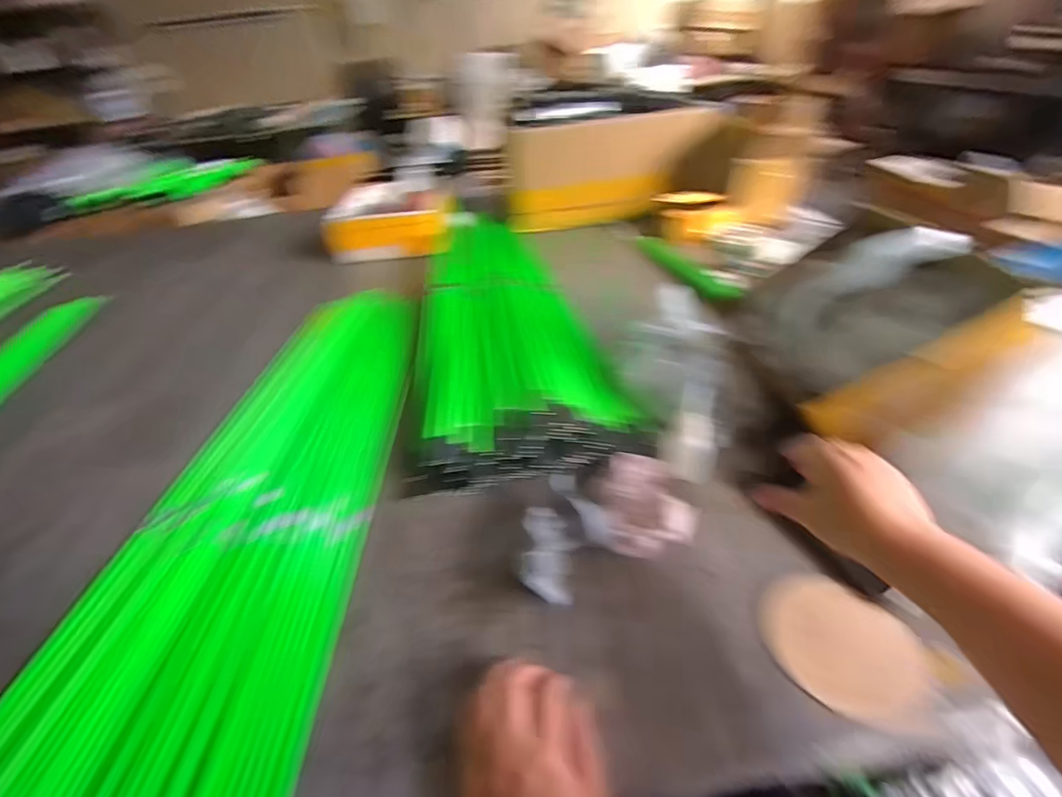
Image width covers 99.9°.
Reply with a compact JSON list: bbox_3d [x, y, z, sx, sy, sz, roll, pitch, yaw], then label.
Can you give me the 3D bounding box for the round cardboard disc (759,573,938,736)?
[{"bbox_3d":[0.254,0.201,0.366,0.120,0.004,0.100,27,53,35],"label":"round cardboard disc"}]

